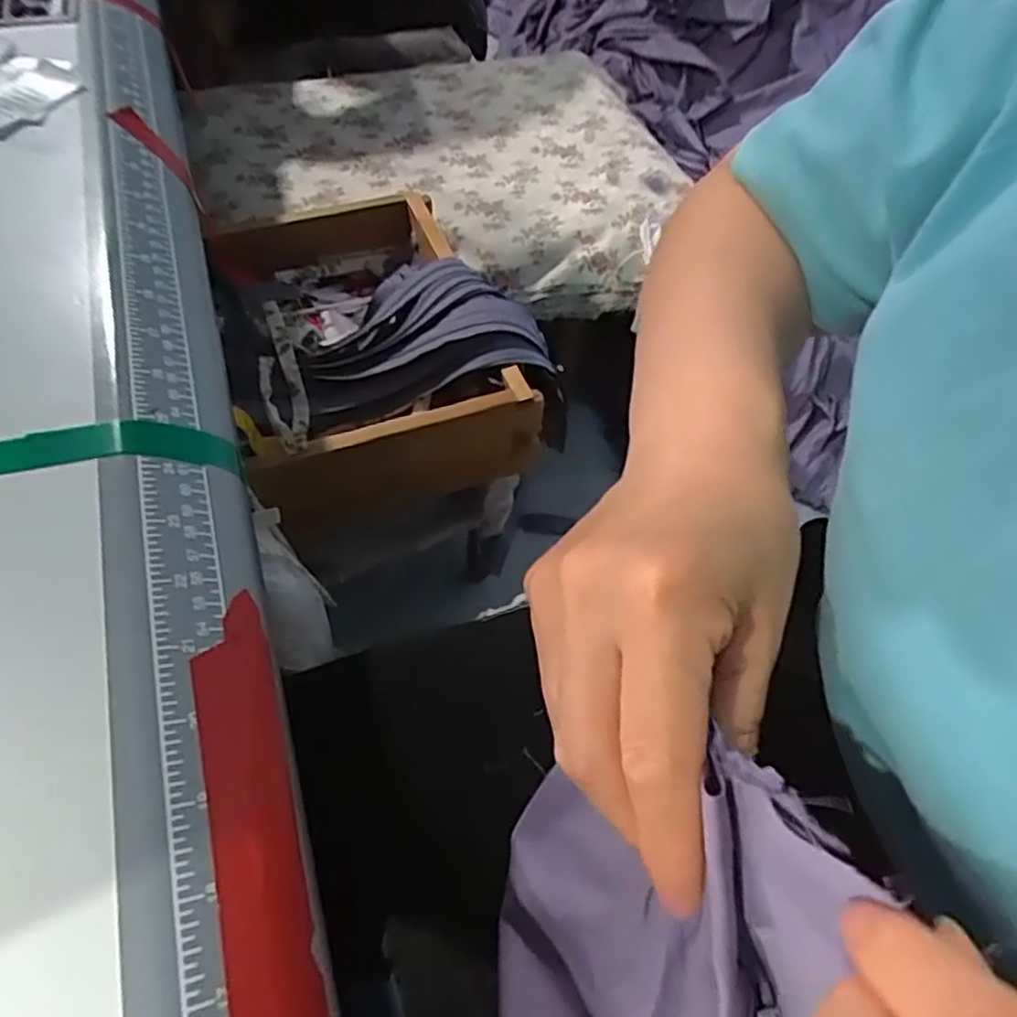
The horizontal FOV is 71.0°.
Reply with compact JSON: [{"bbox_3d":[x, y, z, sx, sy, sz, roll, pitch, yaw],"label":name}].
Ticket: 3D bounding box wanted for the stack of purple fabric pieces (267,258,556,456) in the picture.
[{"bbox_3d":[-0.101,-0.151,0.652,0.243,0.054,0.157,-25,62,-19],"label":"stack of purple fabric pieces"}]

